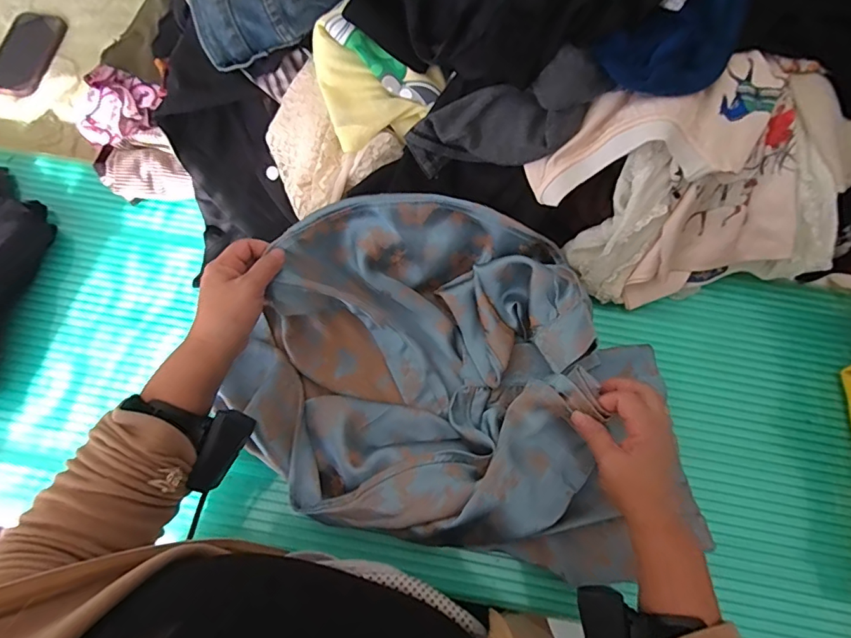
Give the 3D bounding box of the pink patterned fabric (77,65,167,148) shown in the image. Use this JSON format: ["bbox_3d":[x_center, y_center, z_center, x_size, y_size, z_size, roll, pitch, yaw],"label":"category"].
[{"bbox_3d":[-0.441,-0.303,0.685,0.094,0.057,0.099,19,73,5],"label":"pink patterned fabric"}]

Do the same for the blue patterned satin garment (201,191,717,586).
[{"bbox_3d":[0.023,0.050,0.498,0.401,0.088,0.325,13,72,3],"label":"blue patterned satin garment"}]

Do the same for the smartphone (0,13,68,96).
[{"bbox_3d":[-0.609,-0.403,0.729,0.077,0.015,0.146,9,72,2],"label":"smartphone"}]

